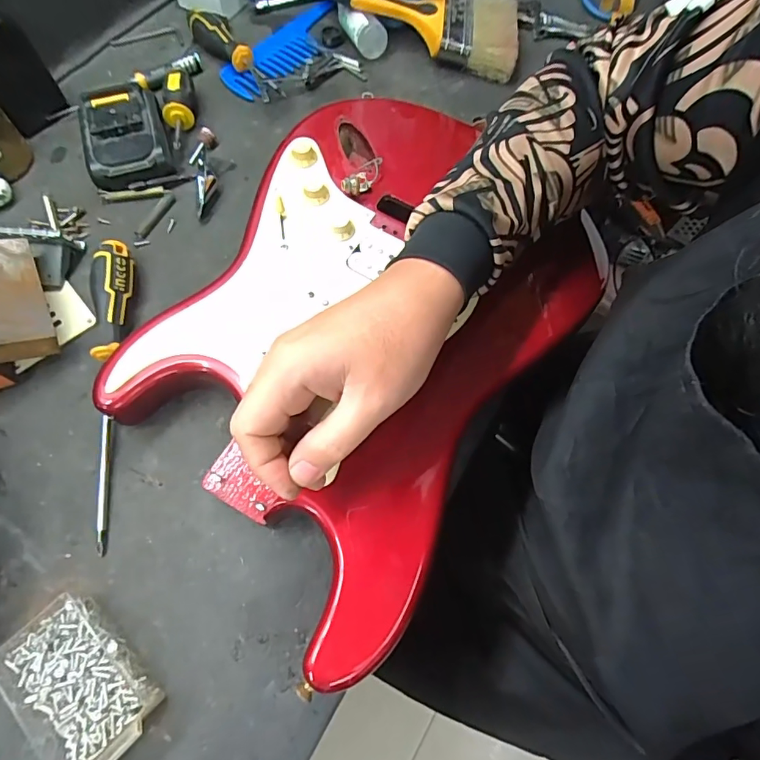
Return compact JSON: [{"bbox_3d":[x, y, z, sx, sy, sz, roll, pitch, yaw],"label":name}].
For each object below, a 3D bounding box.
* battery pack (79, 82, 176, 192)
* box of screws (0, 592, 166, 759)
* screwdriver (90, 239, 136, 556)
[{"bbox_3d":[-0.248,-0.236,0.452,0.078,0.042,0.108,-19,68,-8],"label":"battery pack"},{"bbox_3d":[-0.187,0.189,0.284,0.063,0.030,0.098,-40,73,-15],"label":"box of screws"},{"bbox_3d":[-0.209,-0.001,0.360,0.027,0.032,0.247,-8,67,-4],"label":"screwdriver"}]

